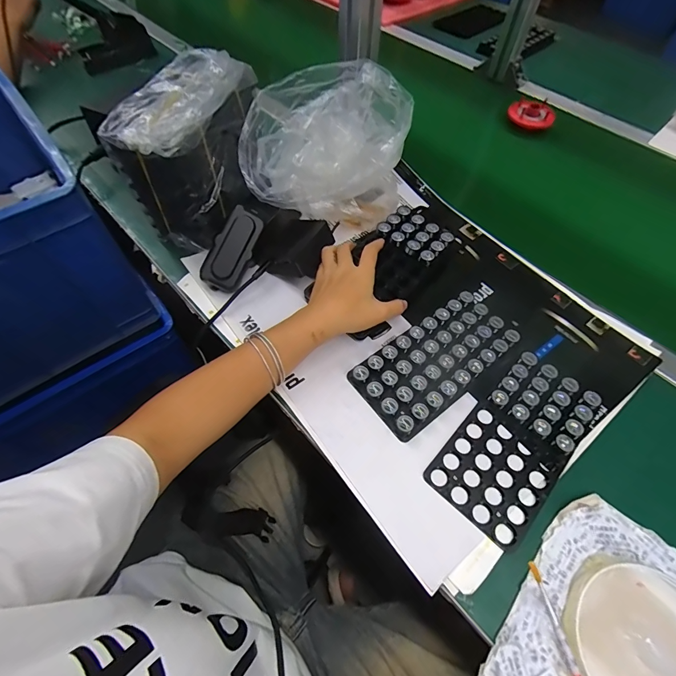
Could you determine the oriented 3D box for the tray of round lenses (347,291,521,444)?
[{"bbox_3d":[0.115,0.023,0.421,0.190,0.016,0.095,-33,65,-19],"label":"tray of round lenses"}]

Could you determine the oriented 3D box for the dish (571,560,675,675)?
[{"bbox_3d":[0.247,0.249,0.288,0.117,0.016,0.115,1,59,-1],"label":"dish"}]

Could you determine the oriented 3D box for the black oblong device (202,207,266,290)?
[{"bbox_3d":[-0.133,-0.109,0.456,0.046,0.018,0.104,26,96,-13],"label":"black oblong device"}]

